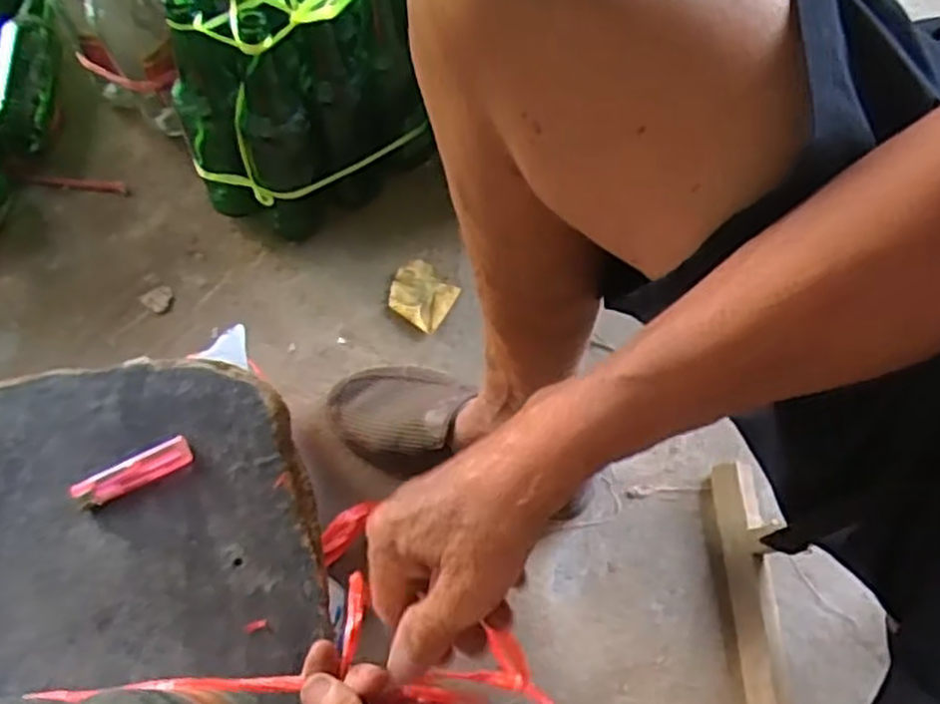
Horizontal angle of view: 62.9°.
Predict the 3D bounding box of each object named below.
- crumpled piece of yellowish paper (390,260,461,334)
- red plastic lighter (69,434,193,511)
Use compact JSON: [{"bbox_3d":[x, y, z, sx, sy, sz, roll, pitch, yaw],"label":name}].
[{"bbox_3d":[-0.053,-0.063,0.835,0.075,0.009,0.061,37,73,17],"label":"crumpled piece of yellowish paper"},{"bbox_3d":[-0.234,0.083,0.535,0.079,0.013,0.027,-25,68,-8],"label":"red plastic lighter"}]

